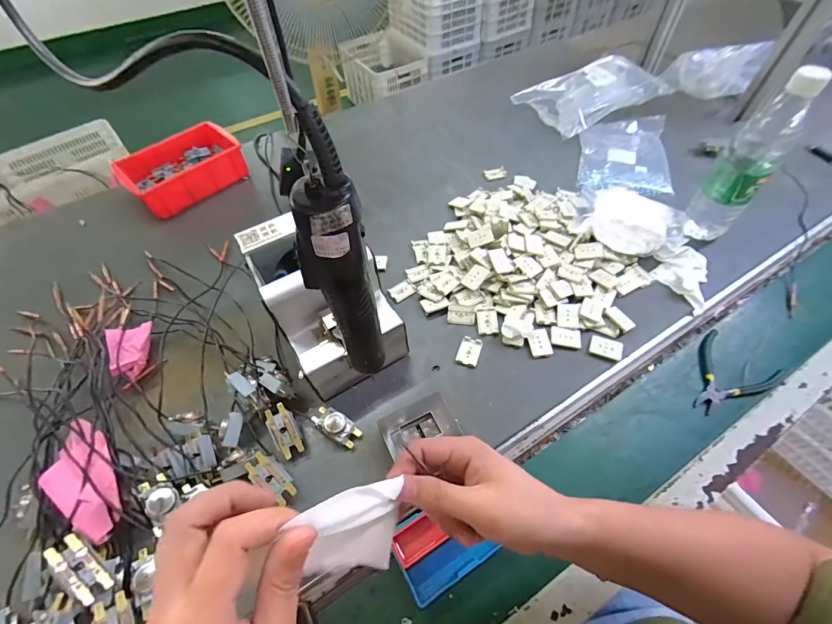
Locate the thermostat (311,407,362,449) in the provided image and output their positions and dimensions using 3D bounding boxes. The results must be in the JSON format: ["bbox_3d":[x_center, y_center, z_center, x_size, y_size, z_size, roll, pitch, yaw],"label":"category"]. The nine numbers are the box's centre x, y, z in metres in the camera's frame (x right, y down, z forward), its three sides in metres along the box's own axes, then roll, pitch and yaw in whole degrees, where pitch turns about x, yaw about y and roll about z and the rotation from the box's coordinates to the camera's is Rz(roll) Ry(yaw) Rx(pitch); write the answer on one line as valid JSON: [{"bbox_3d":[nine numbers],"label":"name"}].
[{"bbox_3d":[-0.095,0.134,0.431,0.058,0.028,0.028,25,60,18],"label":"thermostat"}]

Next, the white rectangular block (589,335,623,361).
[{"bbox_3d":[0.248,0.045,0.476,0.038,0.006,0.027,22,62,17],"label":"white rectangular block"}]

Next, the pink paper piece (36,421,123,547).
[{"bbox_3d":[-0.338,0.170,0.371,0.052,0.014,0.130,-22,66,-35],"label":"pink paper piece"}]

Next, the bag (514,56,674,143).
[{"bbox_3d":[0.374,-0.469,0.780,0.266,0.068,0.173,-24,58,-14],"label":"bag"}]

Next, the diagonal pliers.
[{"bbox_3d":[0.410,0.088,0.485,0.119,0.012,0.094,-38,62,-21],"label":"diagonal pliers"}]

